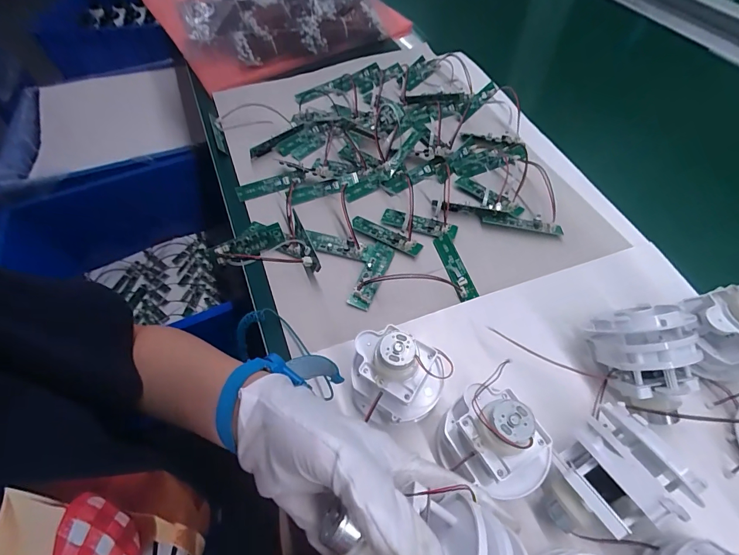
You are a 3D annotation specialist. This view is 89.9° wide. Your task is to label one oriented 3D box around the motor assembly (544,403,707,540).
[{"bbox_3d":[0.152,0.132,0.237,0.068,0.066,0.064,-30,59,-19],"label":"motor assembly"}]

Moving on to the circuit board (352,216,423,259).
[{"bbox_3d":[0.017,-0.045,0.395,0.081,0.005,0.019,25,58,18],"label":"circuit board"}]

